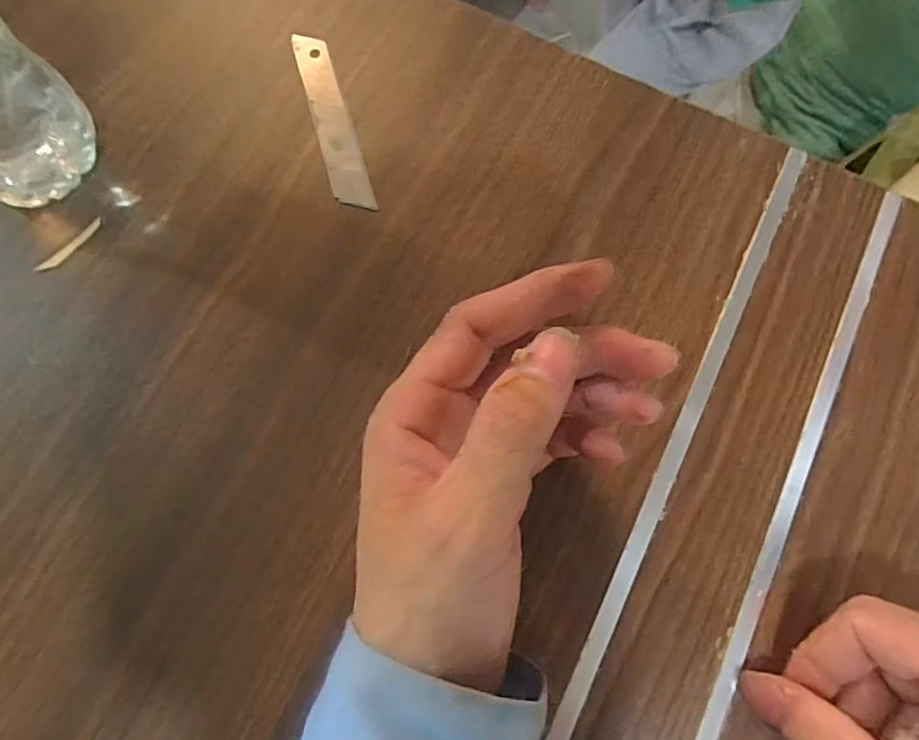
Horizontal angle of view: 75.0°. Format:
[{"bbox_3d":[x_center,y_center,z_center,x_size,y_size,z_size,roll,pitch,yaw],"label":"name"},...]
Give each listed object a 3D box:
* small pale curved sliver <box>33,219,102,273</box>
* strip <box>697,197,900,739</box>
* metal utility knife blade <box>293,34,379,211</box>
[{"bbox_3d":[-0.174,-0.056,0.267,0.006,0.004,0.034,40,77,9],"label":"small pale curved sliver"},{"bbox_3d":[0.132,0.064,0.246,0.011,0.004,0.334,26,75,6],"label":"strip"},{"bbox_3d":[-0.063,-0.123,0.293,0.017,0.004,0.104,-15,74,-11],"label":"metal utility knife blade"}]

